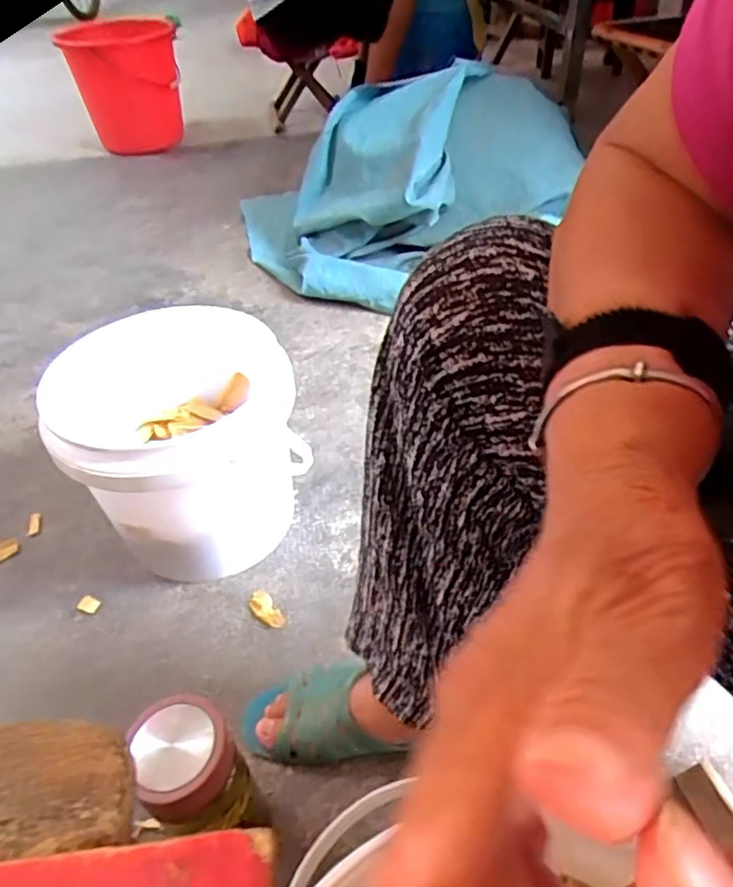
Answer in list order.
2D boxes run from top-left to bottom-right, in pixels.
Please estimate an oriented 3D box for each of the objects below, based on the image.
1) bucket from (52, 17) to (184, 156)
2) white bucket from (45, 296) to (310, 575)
[{"bbox_3d":[-0.625,-0.939,1.646,0.260,0.299,0.260,-17,44,-13],"label":"bucket"},{"bbox_3d":[-0.204,-0.002,0.720,0.253,0.230,0.263,-2,43,2],"label":"white bucket"}]

